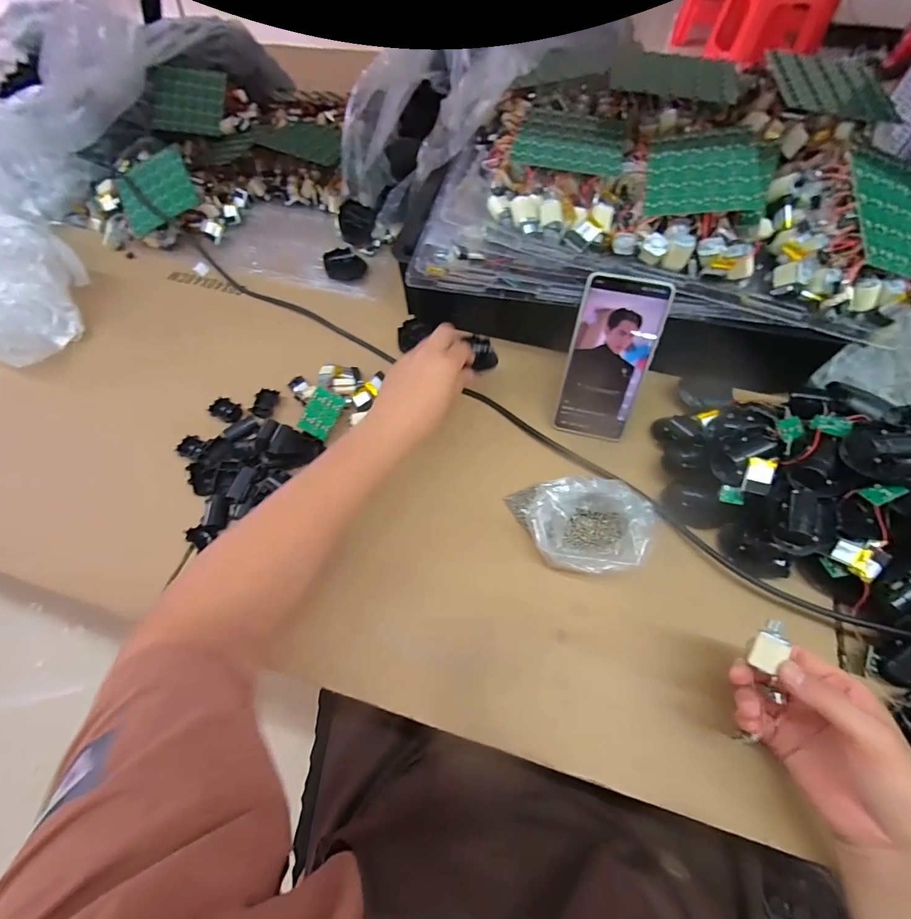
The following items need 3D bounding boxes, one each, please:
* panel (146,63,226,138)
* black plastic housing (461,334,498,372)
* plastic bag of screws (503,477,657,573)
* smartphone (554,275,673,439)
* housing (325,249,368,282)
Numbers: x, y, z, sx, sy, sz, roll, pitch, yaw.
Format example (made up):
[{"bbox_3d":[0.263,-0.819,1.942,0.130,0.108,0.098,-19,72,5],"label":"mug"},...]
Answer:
[{"bbox_3d":[-0.451,-0.609,0.732,0.111,0.011,0.120,-5,88,-20],"label":"panel"},{"bbox_3d":[0.030,-0.117,0.468,0.026,0.013,0.047,-7,54,-2],"label":"black plastic housing"},{"bbox_3d":[0.116,0.061,0.410,0.126,0.050,0.085,11,63,8],"label":"plastic bag of screws"},{"bbox_3d":[0.156,-0.097,0.441,0.079,0.166,0.009,13,33,9],"label":"smartphone"},{"bbox_3d":[-0.159,-0.280,0.624,0.057,0.018,0.052,-11,62,-4],"label":"housing"}]

